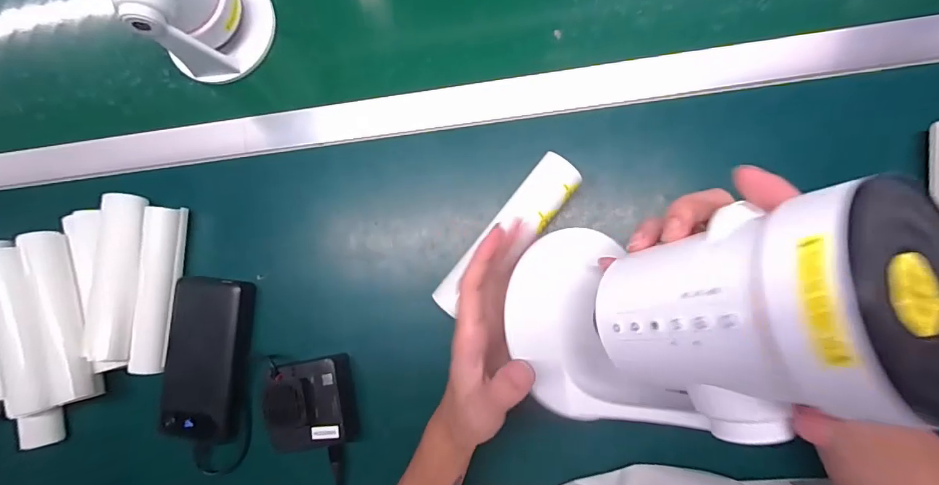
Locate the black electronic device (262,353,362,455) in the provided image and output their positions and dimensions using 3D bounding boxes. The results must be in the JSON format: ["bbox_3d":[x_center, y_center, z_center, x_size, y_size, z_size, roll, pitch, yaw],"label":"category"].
[{"bbox_3d":[-0.146,0.151,0.423,0.068,0.055,0.084,-11,85,6],"label":"black electronic device"}]

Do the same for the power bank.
[{"bbox_3d":[-0.259,0.115,0.453,0.077,0.031,0.155,4,86,7],"label":"power bank"}]

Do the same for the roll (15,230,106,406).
[{"bbox_3d":[-0.391,0.069,0.436,0.039,0.031,0.167,-15,84,5],"label":"roll"}]

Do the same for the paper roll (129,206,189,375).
[{"bbox_3d":[-0.308,0.046,0.452,0.031,0.030,0.160,1,86,7],"label":"paper roll"}]

